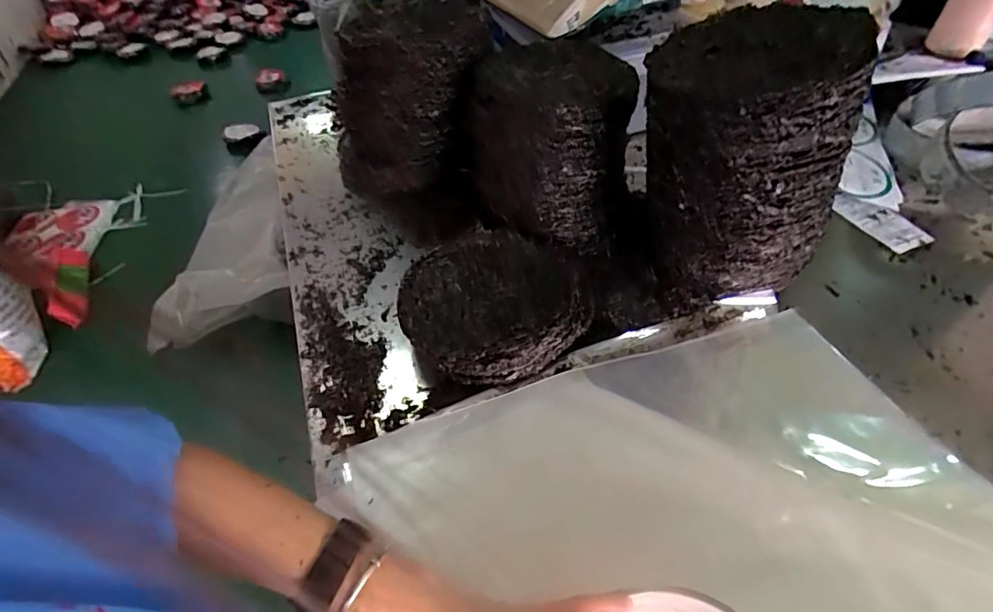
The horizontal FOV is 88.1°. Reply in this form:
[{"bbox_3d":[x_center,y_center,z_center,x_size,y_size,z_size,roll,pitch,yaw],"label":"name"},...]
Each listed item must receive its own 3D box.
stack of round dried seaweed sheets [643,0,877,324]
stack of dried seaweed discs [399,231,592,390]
[{"bbox_3d":[0.268,-0.157,0.588,0.206,0.282,0.200,6,49,9],"label":"stack of round dried seaweed sheets"},{"bbox_3d":[-0.001,0.000,0.609,0.212,0.058,0.205,-2,48,2],"label":"stack of dried seaweed discs"}]

